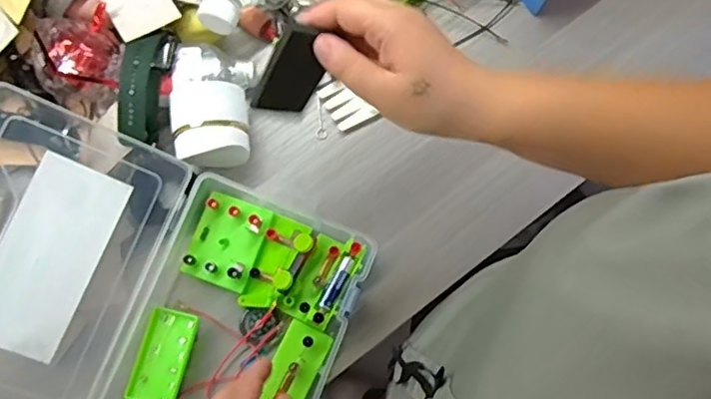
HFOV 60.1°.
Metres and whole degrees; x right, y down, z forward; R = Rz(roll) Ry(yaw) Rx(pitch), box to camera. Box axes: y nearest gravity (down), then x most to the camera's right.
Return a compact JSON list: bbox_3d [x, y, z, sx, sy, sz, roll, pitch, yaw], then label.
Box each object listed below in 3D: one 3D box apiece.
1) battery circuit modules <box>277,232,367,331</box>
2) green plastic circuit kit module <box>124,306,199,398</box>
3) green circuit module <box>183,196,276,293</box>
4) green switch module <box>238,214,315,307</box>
[{"bbox_3d":[-0.026,0.064,0.505,0.043,0.021,0.076,29,80,4],"label":"battery circuit modules"},{"bbox_3d":[-0.156,0.127,0.497,0.039,0.016,0.074,14,80,1],"label":"green plastic circuit kit module"},{"bbox_3d":[-0.108,0.035,0.517,0.057,0.024,0.072,20,80,2],"label":"green circuit module"},{"bbox_3d":[-0.065,0.054,0.513,0.038,0.026,0.080,25,80,3],"label":"green switch module"}]

